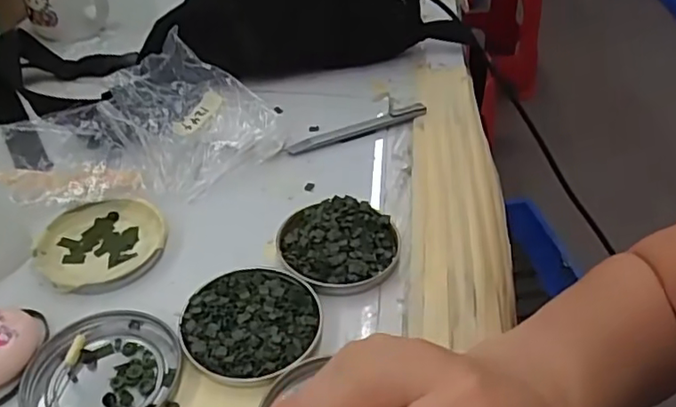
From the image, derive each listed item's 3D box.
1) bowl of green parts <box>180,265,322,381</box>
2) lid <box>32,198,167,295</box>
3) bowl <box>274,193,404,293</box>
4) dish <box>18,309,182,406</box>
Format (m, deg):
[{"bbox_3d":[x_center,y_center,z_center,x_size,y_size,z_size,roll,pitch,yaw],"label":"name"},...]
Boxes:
[{"bbox_3d":[-0.049,0.067,0.339,0.073,0.012,0.079,0,41,0],"label":"bowl of green parts"},{"bbox_3d":[-0.153,0.027,0.387,0.079,0.011,0.073,0,41,0],"label":"lid"},{"bbox_3d":[-0.001,0.025,0.385,0.077,0.012,0.077,0,41,0],"label":"bowl"},{"bbox_3d":[-0.125,0.090,0.315,0.077,0.009,0.076,0,41,0],"label":"dish"}]

